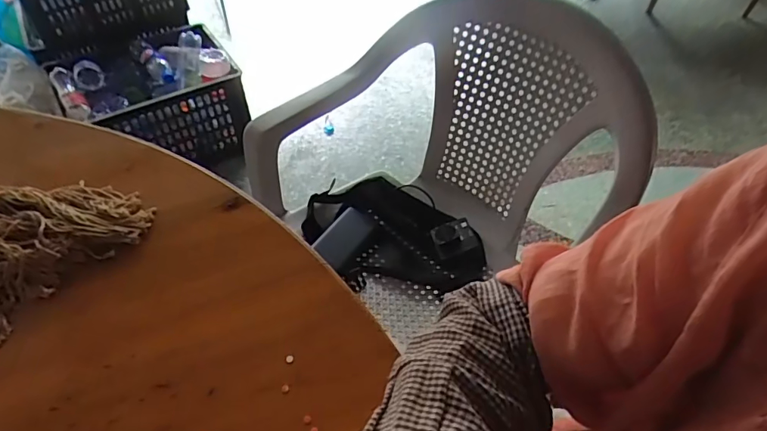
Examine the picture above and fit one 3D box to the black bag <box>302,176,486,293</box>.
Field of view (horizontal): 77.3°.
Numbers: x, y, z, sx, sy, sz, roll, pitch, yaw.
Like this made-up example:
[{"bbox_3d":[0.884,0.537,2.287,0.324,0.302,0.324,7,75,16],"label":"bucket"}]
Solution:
[{"bbox_3d":[0.020,0.035,0.905,0.321,0.071,0.212,0,51,-2],"label":"black bag"}]

